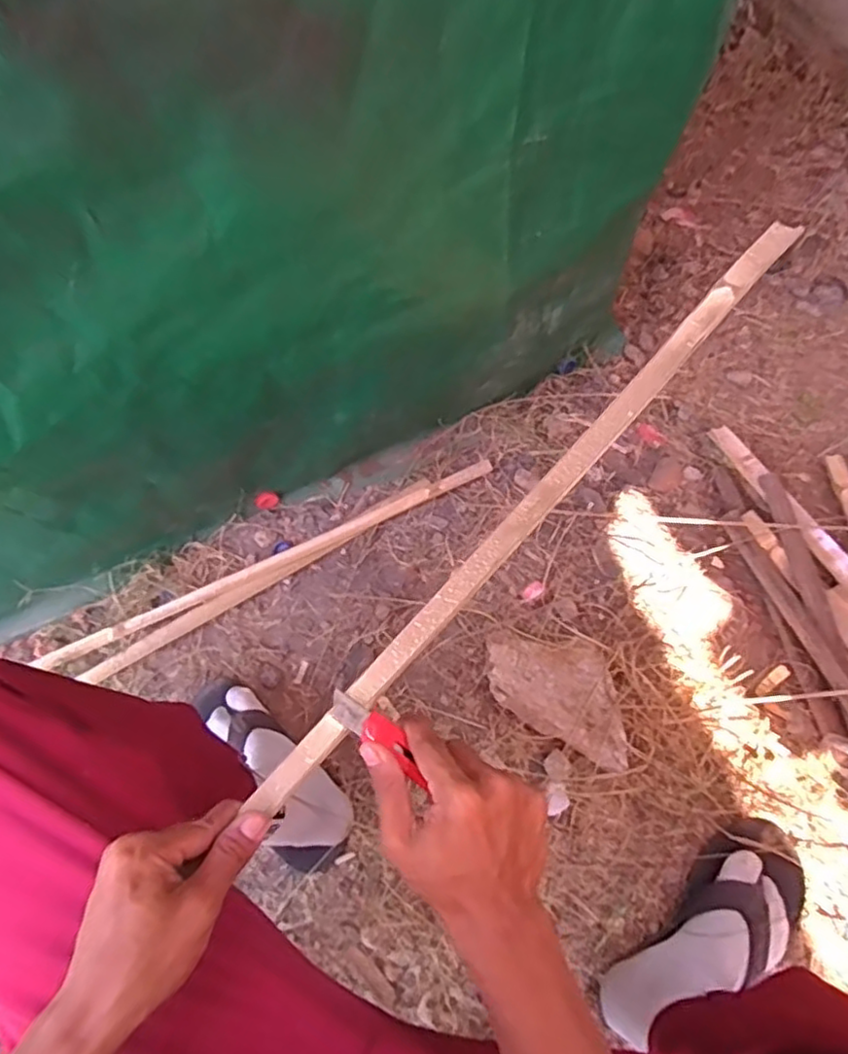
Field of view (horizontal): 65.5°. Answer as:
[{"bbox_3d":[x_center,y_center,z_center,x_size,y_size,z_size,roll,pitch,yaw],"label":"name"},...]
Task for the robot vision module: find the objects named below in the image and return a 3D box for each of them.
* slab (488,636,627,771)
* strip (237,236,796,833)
[{"bbox_3d":[0.170,0.198,0.817,0.202,0.048,0.123,29,70,15],"label":"slab"},{"bbox_3d":[0.108,-0.042,0.506,0.026,0.012,0.631,39,74,19],"label":"strip"}]

